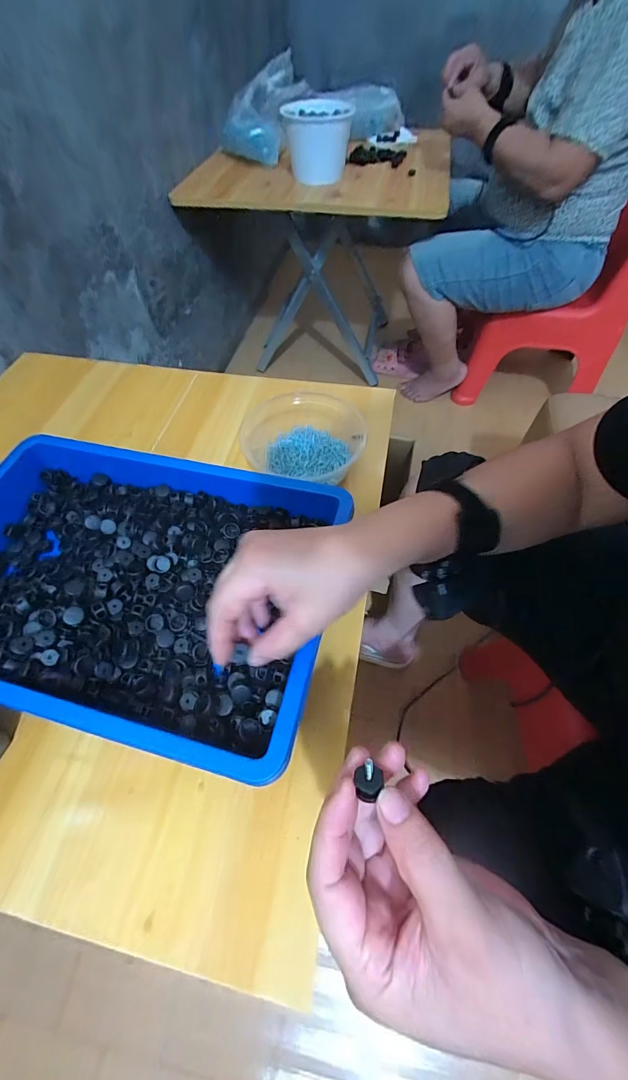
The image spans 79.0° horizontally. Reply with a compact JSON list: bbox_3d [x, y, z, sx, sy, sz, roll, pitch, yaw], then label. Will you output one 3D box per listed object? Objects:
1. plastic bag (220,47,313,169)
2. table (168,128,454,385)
[{"bbox_3d":[-0.133,-1.089,0.967,0.124,0.176,0.239,-39,64,-21],"label":"plastic bag"},{"bbox_3d":[0.045,-0.844,1.199,0.611,0.556,0.597,12,58,9],"label":"table"}]

